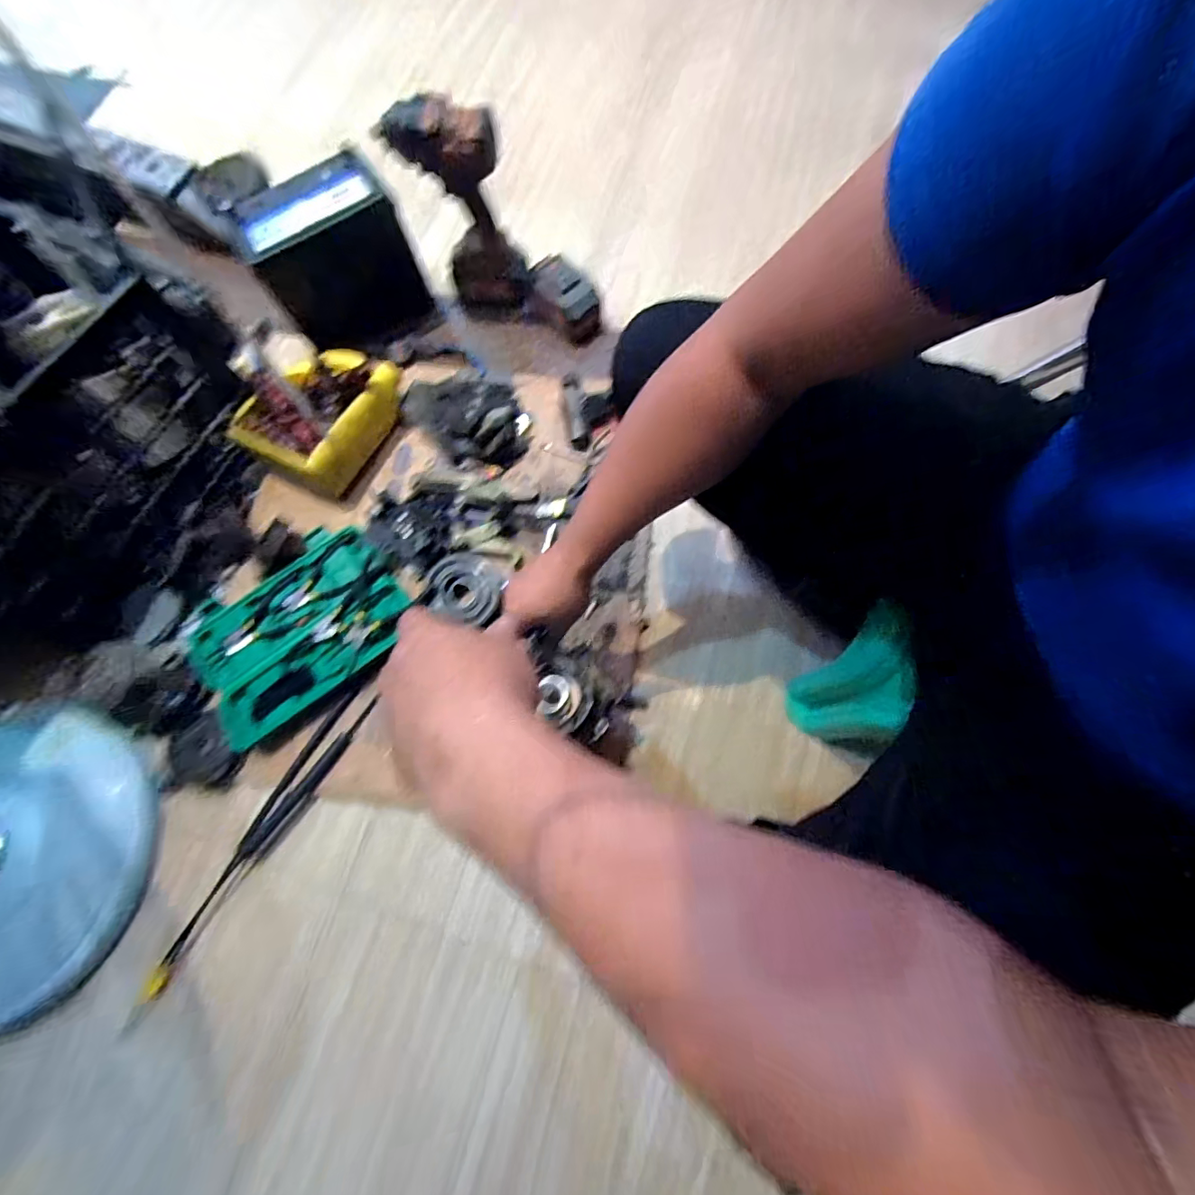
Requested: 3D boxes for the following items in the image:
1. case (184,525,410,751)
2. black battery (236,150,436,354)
[{"bbox_3d":[-0.426,0.040,0.738,0.295,0.035,0.222,-36,80,-7],"label":"case"},{"bbox_3d":[-0.414,-0.543,0.861,0.223,0.224,0.100,-25,74,-5],"label":"black battery"}]

